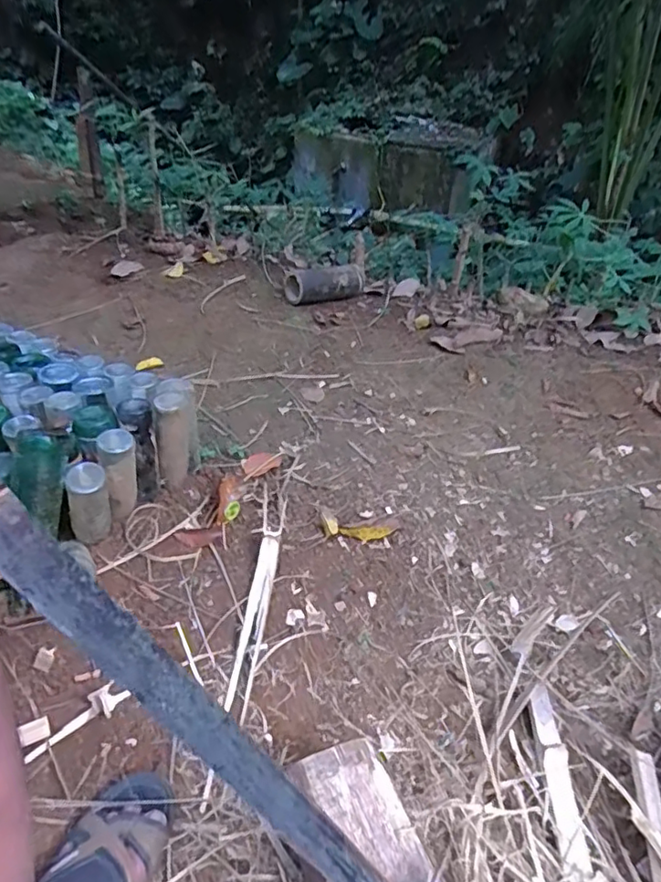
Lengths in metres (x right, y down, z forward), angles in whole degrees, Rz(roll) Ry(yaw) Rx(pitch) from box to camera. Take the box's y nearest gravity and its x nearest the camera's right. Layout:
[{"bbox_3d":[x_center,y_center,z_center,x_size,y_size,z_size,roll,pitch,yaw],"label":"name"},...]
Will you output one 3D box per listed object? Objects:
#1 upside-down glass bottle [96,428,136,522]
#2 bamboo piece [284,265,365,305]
[{"bbox_3d":[-0.354,0.056,0.990,0.058,0.144,0.057,-12,41,-21],"label":"upside-down glass bottle"},{"bbox_3d":[-0.007,-0.517,1.931,0.301,0.077,0.102,-16,42,-22],"label":"bamboo piece"}]

